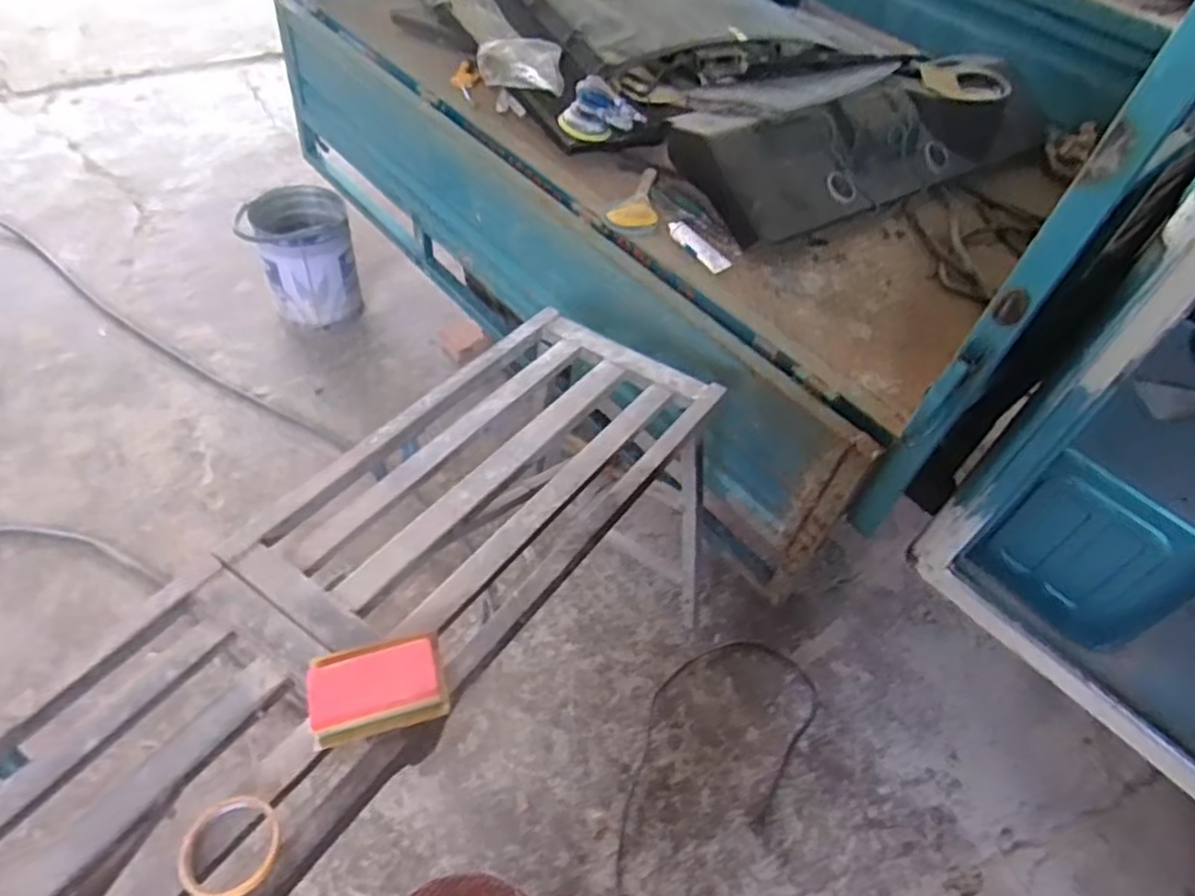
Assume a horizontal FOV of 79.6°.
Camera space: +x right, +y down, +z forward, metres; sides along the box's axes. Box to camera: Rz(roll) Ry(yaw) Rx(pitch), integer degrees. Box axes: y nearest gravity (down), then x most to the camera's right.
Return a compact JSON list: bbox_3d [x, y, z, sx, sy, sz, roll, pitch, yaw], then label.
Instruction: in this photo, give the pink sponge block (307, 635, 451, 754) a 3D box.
[{"bbox_3d":[-0.235,0.254,0.769,0.136,0.031,0.093,-8,51,-16],"label":"pink sponge block"}]

